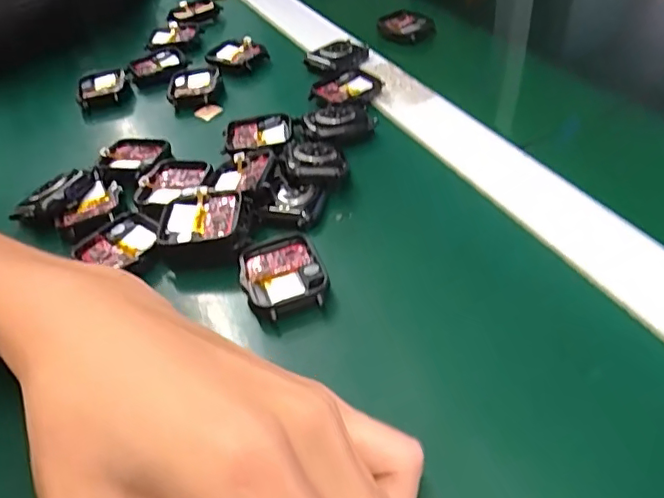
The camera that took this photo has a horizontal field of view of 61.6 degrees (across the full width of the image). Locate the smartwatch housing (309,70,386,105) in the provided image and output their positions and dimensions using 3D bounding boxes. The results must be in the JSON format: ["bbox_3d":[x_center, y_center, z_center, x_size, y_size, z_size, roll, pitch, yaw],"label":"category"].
[{"bbox_3d":[0.010,-0.109,0.385,0.042,0.010,0.038,-36,50,-27],"label":"smartwatch housing"}]

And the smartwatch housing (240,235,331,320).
[{"bbox_3d":[-0.023,0.013,0.266,0.038,0.010,0.043,-17,44,-10],"label":"smartwatch housing"}]

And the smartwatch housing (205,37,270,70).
[{"bbox_3d":[-0.075,-0.154,0.447,0.048,0.014,0.034,-8,43,0],"label":"smartwatch housing"}]

